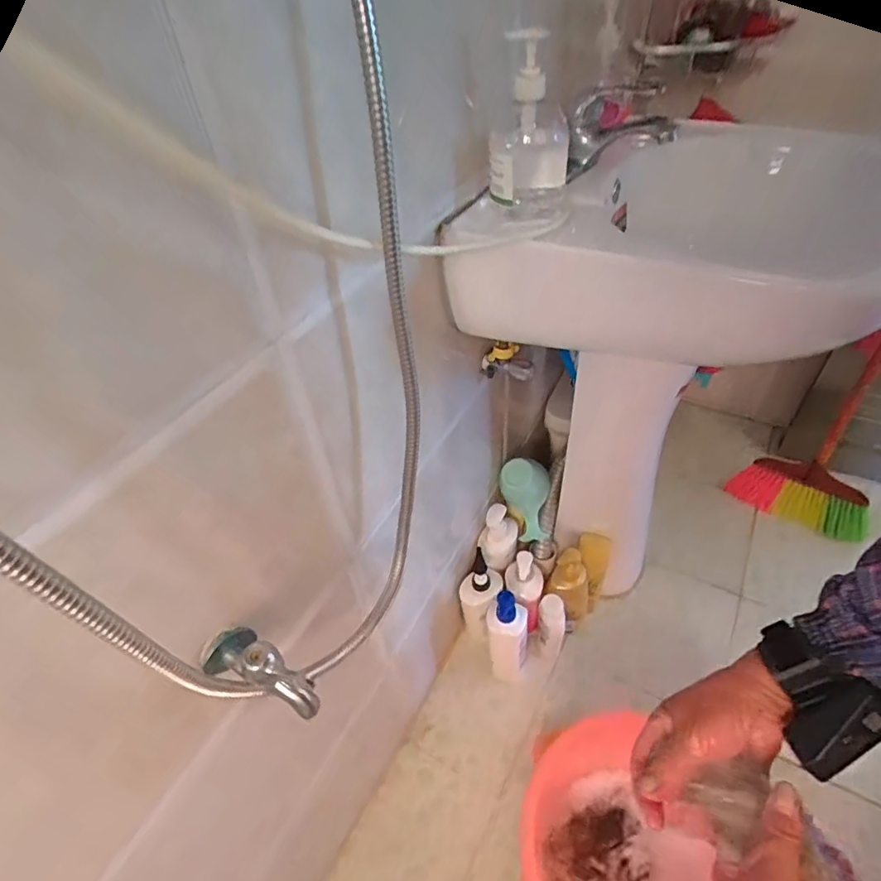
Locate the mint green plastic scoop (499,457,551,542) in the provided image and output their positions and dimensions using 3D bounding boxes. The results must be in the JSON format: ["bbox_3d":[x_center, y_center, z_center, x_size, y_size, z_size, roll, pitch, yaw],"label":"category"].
[{"bbox_3d":[0.160,0.105,0.966,0.078,0.162,0.056,-17,18,-12],"label":"mint green plastic scoop"}]

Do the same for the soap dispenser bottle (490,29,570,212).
[{"bbox_3d":[0.083,-0.297,0.499,0.075,0.144,0.050,3,45,9],"label":"soap dispenser bottle"}]

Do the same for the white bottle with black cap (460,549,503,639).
[{"bbox_3d":[0.076,0.295,0.994,0.080,0.166,0.066,-35,52,-27],"label":"white bottle with black cap"}]

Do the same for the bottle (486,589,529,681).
[{"bbox_3d":[0.120,0.352,0.944,0.069,0.274,0.050,8,46,14],"label":"bottle"}]

